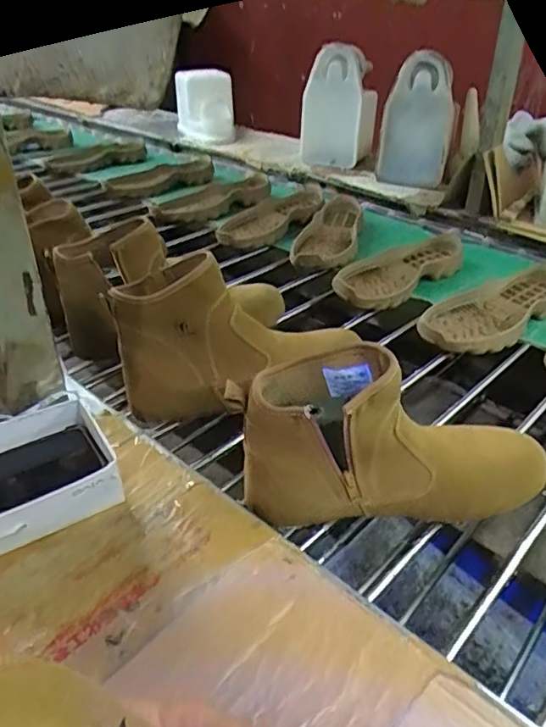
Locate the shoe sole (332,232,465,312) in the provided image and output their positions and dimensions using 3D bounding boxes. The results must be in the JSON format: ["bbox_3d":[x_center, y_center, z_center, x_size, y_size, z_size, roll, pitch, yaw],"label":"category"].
[{"bbox_3d":[0.205,-0.157,0.932,0.282,0.040,0.118,-22,44,-33],"label":"shoe sole"}]

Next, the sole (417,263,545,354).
[{"bbox_3d":[0.325,-0.085,0.832,0.292,0.039,0.114,-24,45,-34],"label":"sole"}]

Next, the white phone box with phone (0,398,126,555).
[{"bbox_3d":[-0.229,0.108,0.475,0.193,0.053,0.112,-21,39,-27],"label":"white phone box with phone"}]

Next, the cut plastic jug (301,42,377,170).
[{"bbox_3d":[0.162,-0.606,1.364,0.169,0.262,0.141,8,36,3],"label":"cut plastic jug"}]

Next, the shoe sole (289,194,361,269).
[{"bbox_3d":[0.118,-0.258,1.079,0.104,0.036,0.298,15,37,12],"label":"shoe sole"}]

